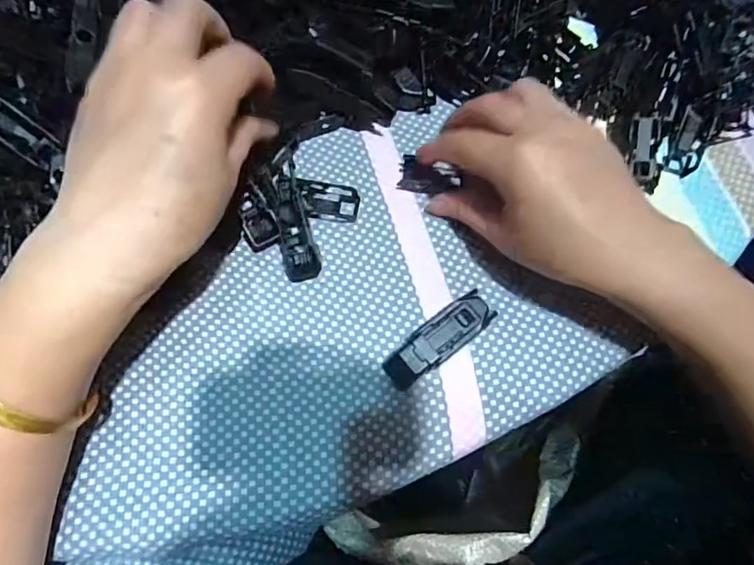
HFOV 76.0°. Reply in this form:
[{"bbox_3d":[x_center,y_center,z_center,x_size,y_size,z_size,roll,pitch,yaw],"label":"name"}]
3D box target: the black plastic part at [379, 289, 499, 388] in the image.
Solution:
[{"bbox_3d":[0.033,0.031,0.259,0.067,0.015,0.022,-35,75,-12],"label":"black plastic part"}]

